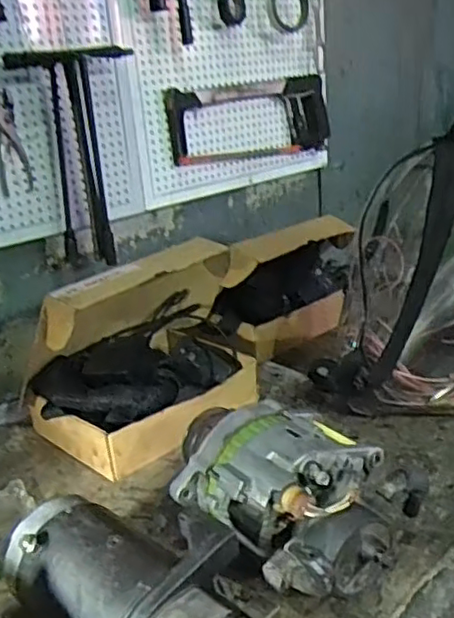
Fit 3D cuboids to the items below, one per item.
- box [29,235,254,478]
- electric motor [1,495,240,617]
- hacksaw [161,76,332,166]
[{"bbox_3d":[-0.103,0.036,0.940,0.213,0.238,0.344,13,27,39],"label":"box"},{"bbox_3d":[-0.073,0.255,0.562,0.136,0.116,0.238,-21,27,-37],"label":"electric motor"},{"bbox_3d":[0.057,-0.361,1.277,0.416,0.141,0.047,-20,26,-35],"label":"hacksaw"}]

